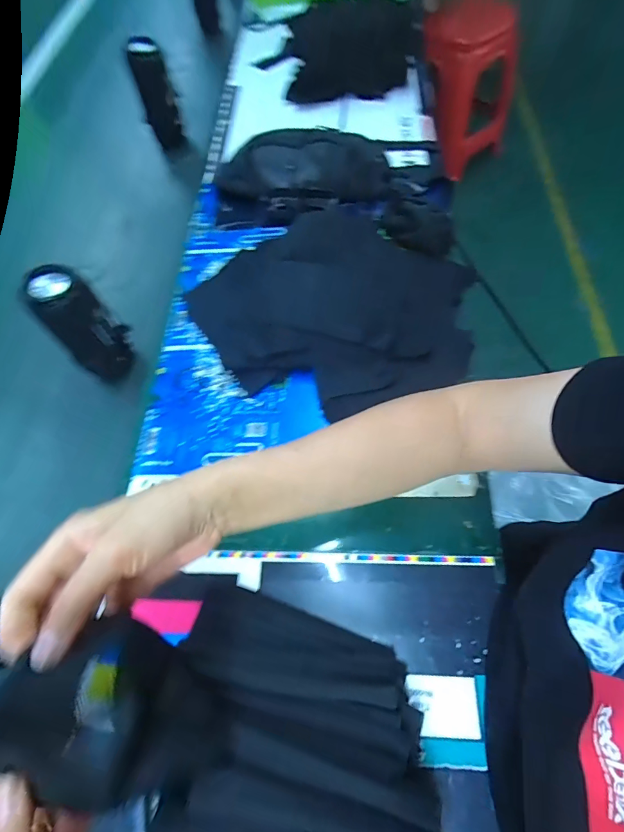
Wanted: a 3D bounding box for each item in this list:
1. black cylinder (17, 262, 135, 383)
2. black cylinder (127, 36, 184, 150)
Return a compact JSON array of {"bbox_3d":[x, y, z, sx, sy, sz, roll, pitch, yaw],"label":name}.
[{"bbox_3d":[-0.260,-0.101,0.459,0.064,0.142,0.054,-20,64,-4],"label":"black cylinder"},{"bbox_3d":[-0.260,-0.531,0.673,0.054,0.180,0.055,-20,62,-2],"label":"black cylinder"}]

